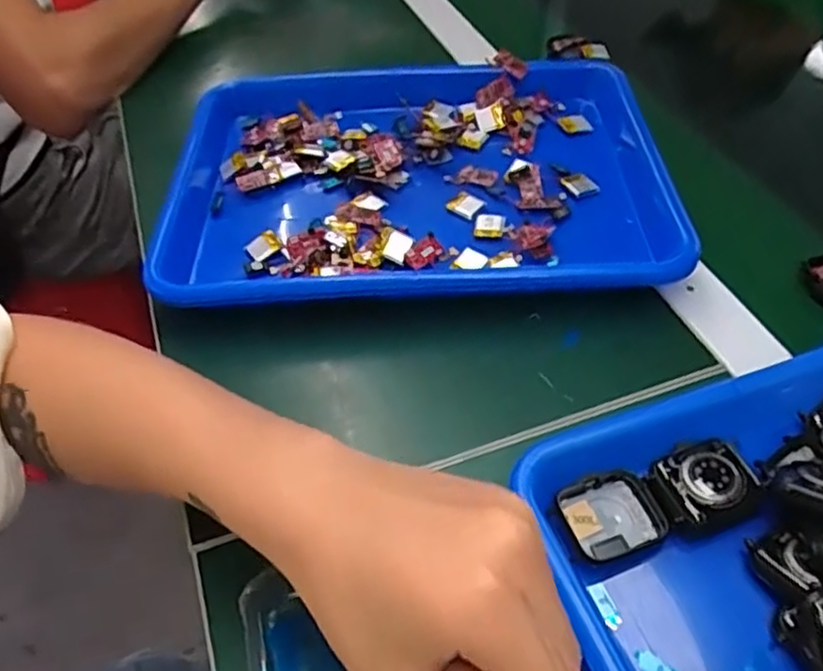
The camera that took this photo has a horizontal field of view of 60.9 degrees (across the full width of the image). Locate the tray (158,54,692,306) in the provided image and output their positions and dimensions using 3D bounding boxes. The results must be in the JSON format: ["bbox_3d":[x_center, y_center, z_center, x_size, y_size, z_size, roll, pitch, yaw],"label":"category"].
[{"bbox_3d":[-0.001,-0.112,0.491,0.351,0.043,0.266,2,48,4],"label":"tray"}]

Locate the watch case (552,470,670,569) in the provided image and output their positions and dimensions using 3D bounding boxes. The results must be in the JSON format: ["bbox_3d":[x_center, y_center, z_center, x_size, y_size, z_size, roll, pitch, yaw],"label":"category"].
[{"bbox_3d":[0.086,0.078,0.303,0.044,0.009,0.036,-19,50,-14],"label":"watch case"}]

